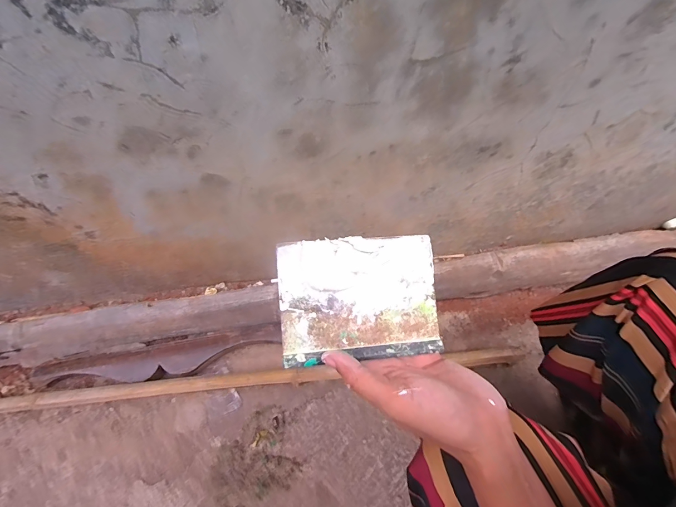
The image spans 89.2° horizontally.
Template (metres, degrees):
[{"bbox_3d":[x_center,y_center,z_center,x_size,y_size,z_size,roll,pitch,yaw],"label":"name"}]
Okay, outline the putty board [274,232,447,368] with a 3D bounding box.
[{"bbox_3d":[0.017,0.032,0.253,0.116,0.004,0.087,-4,85,-9],"label":"putty board"}]

